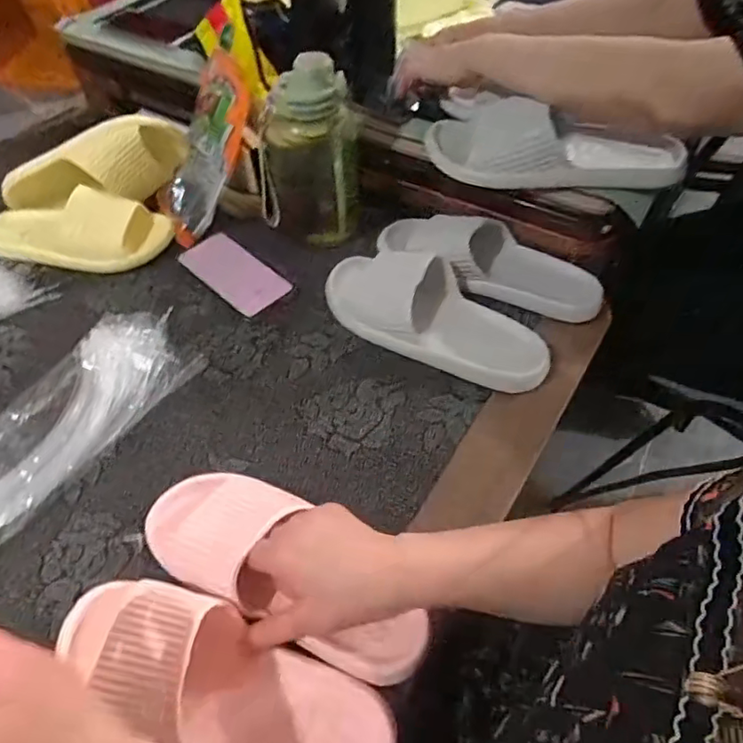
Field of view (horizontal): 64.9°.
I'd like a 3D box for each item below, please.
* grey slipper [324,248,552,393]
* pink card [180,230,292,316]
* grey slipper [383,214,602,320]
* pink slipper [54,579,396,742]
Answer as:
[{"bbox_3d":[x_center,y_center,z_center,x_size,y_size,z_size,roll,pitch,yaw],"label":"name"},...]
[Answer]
[{"bbox_3d":[0.070,-0.067,0.649,0.261,0.064,0.108,25,57,19],"label":"grey slipper"},{"bbox_3d":[-0.170,-0.124,0.729,0.150,0.007,0.071,37,64,26],"label":"pink card"},{"bbox_3d":[0.140,-0.141,0.696,0.276,0.070,0.107,26,57,20],"label":"grey slipper"},{"bbox_3d":[-0.111,0.225,0.422,0.258,0.060,0.095,22,56,8],"label":"pink slipper"}]

